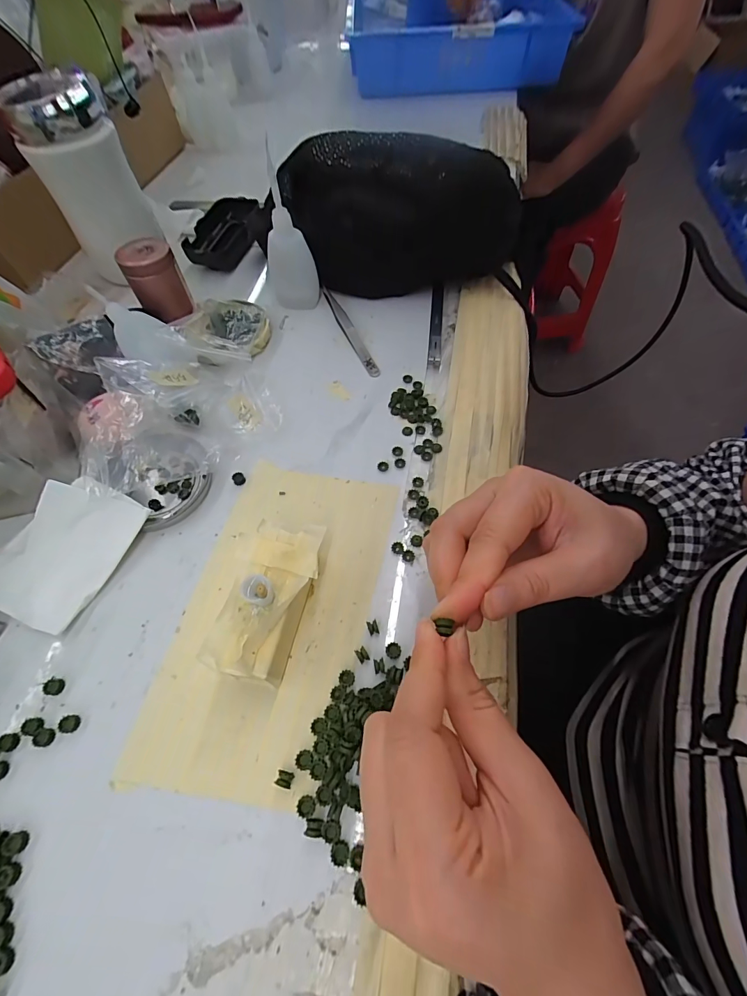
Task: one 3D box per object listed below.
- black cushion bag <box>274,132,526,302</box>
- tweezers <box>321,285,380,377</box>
[{"bbox_3d":[0.032,-0.275,0.377,0.219,0.100,0.100,-3,60,0],"label":"black cushion bag"},{"bbox_3d":[-0.024,-0.157,0.365,0.012,0.006,0.125,-21,62,-10],"label":"tweezers"}]

